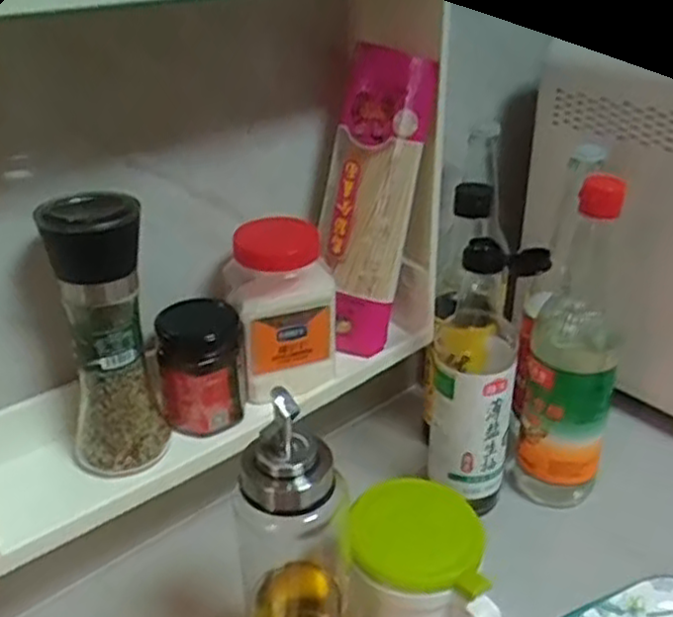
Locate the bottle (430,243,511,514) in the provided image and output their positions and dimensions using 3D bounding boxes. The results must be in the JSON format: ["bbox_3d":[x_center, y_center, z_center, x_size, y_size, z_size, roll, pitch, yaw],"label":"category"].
[{"bbox_3d":[0.119,0.045,0.614,0.069,0.228,0.084,4,30,9],"label":"bottle"}]

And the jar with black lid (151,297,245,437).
[{"bbox_3d":[-0.101,0.043,0.543,0.063,0.090,0.048,-6,30,-8],"label":"jar with black lid"}]

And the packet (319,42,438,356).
[{"bbox_3d":[0.025,-0.081,0.602,0.074,0.246,0.031,18,23,18],"label":"packet"}]

